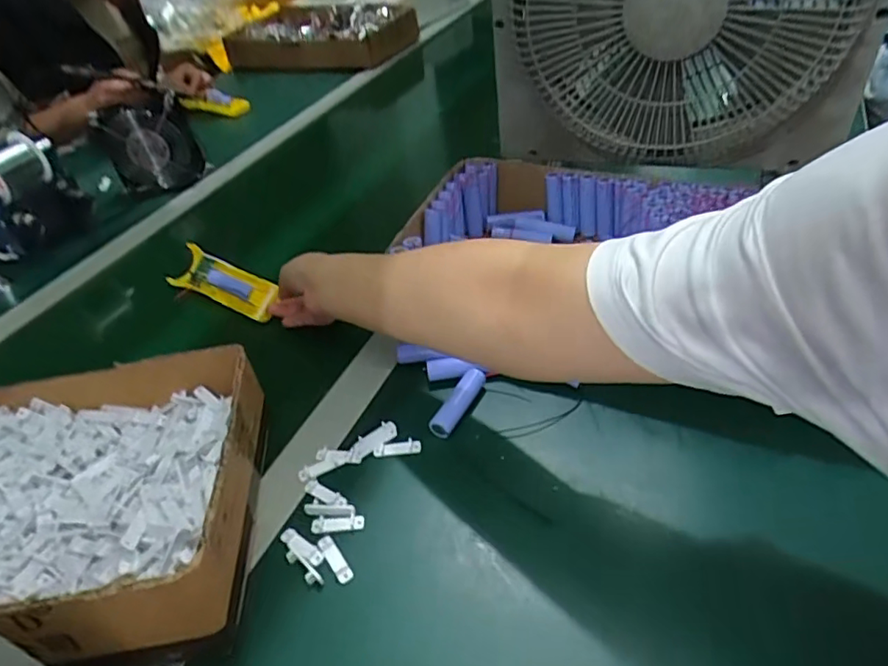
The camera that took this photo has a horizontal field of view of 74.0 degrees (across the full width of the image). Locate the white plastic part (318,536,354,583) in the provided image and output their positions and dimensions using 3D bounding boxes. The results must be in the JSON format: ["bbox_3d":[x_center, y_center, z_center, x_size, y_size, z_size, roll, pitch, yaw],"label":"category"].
[{"bbox_3d":[-0.074,0.151,0.398,0.010,0.004,0.039,-25,43,-24],"label":"white plastic part"}]

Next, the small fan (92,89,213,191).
[{"bbox_3d":[-0.443,-0.280,0.894,0.124,0.126,0.061,-9,29,5],"label":"small fan"}]

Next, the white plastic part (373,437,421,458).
[{"bbox_3d":[-0.037,0.090,0.464,0.037,0.005,0.011,-6,38,-2],"label":"white plastic part"}]

